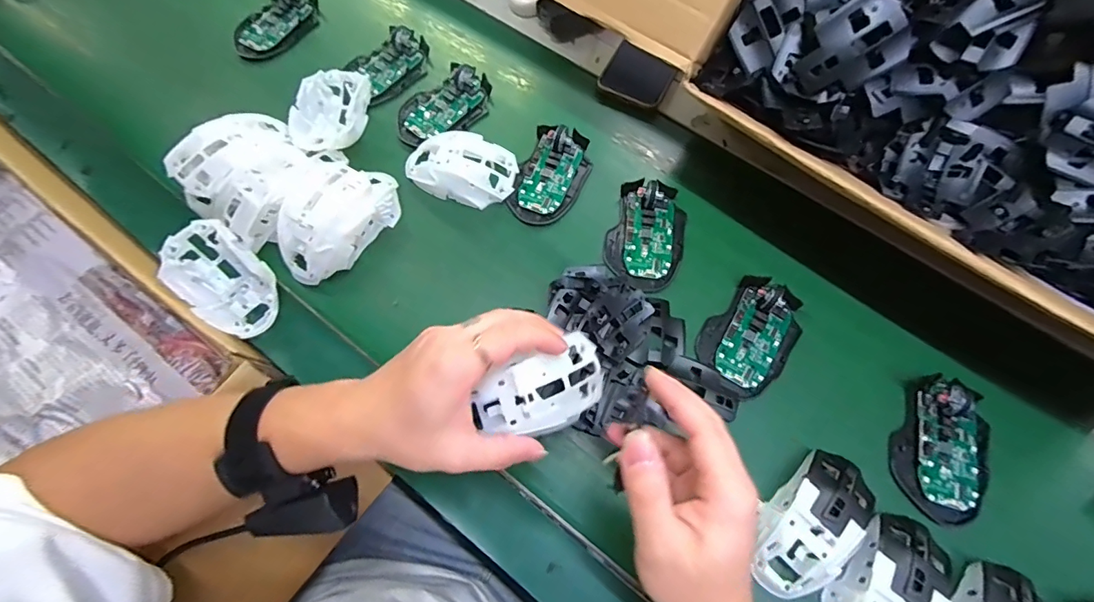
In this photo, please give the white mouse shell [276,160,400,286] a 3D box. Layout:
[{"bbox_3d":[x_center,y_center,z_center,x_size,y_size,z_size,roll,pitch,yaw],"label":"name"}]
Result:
[{"bbox_3d":[-0.197,-0.081,0.439,0.062,0.064,0.126,33,70,12],"label":"white mouse shell"}]

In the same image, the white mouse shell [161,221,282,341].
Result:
[{"bbox_3d":[-0.289,-0.018,0.423,0.111,0.037,0.067,37,71,13],"label":"white mouse shell"}]

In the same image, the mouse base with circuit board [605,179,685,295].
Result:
[{"bbox_3d":[0.098,-0.068,0.452,0.072,0.032,0.110,17,68,6],"label":"mouse base with circuit board"}]

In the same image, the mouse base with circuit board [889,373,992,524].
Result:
[{"bbox_3d":[0.326,0.121,0.384,0.069,0.034,0.109,27,69,9],"label":"mouse base with circuit board"}]

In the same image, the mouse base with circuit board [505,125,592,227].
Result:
[{"bbox_3d":[0.006,-0.130,0.478,0.063,0.027,0.110,22,69,8],"label":"mouse base with circuit board"}]

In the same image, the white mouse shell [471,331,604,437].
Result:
[{"bbox_3d":[-0.002,0.064,0.332,0.088,0.033,0.062,-22,100,-11],"label":"white mouse shell"}]

